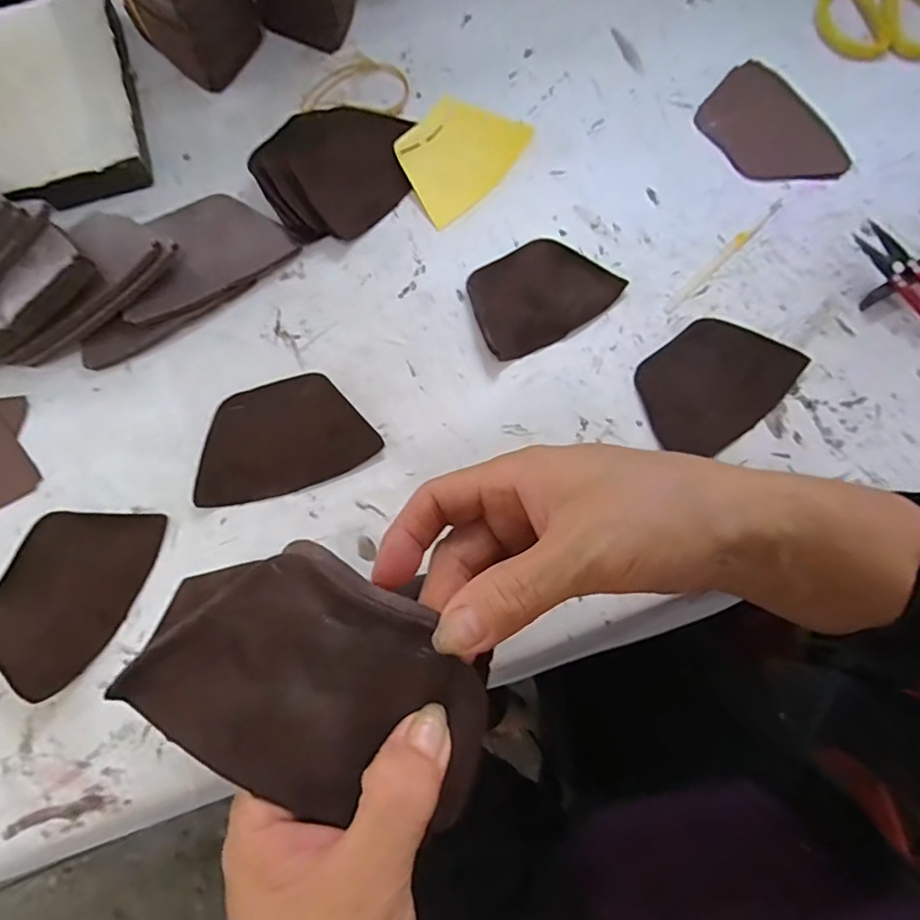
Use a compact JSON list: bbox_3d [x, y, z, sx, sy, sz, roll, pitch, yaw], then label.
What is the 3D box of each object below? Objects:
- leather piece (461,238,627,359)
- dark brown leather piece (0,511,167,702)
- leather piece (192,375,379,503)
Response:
[{"bbox_3d":[0.052,-0.113,0.381,0.099,0.012,0.070,-28,72,-9],"label":"leather piece"},{"bbox_3d":[-0.218,0.069,0.315,0.073,0.017,0.099,20,72,8],"label":"dark brown leather piece"},{"bbox_3d":[-0.109,-0.016,0.351,0.105,0.005,0.072,-17,71,-5],"label":"leather piece"}]

